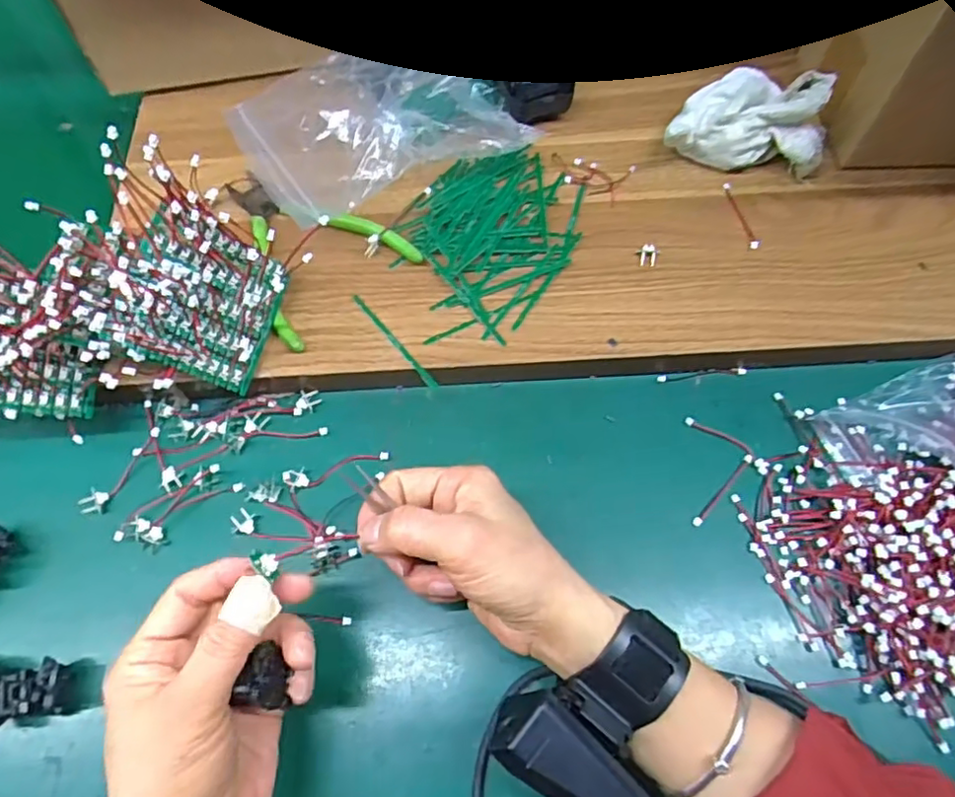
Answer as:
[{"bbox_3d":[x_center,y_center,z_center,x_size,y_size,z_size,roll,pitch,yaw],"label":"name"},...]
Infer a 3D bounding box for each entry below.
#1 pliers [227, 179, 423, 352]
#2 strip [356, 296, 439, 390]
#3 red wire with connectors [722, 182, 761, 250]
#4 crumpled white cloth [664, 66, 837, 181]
[{"bbox_3d":[-0.121,-0.110,0.418,0.104,0.014,0.137,-39,70,-17],"label":"pliers"},{"bbox_3d":[-0.053,-0.038,0.393,0.005,0.004,0.083,-38,69,-16],"label":"strip"},{"bbox_3d":[0.183,-0.128,0.432,0.006,0.007,0.058,-9,64,-4],"label":"red wire with connectors"},{"bbox_3d":[0.186,-0.198,0.430,0.115,0.059,0.072,4,64,3],"label":"crumpled white cloth"}]

